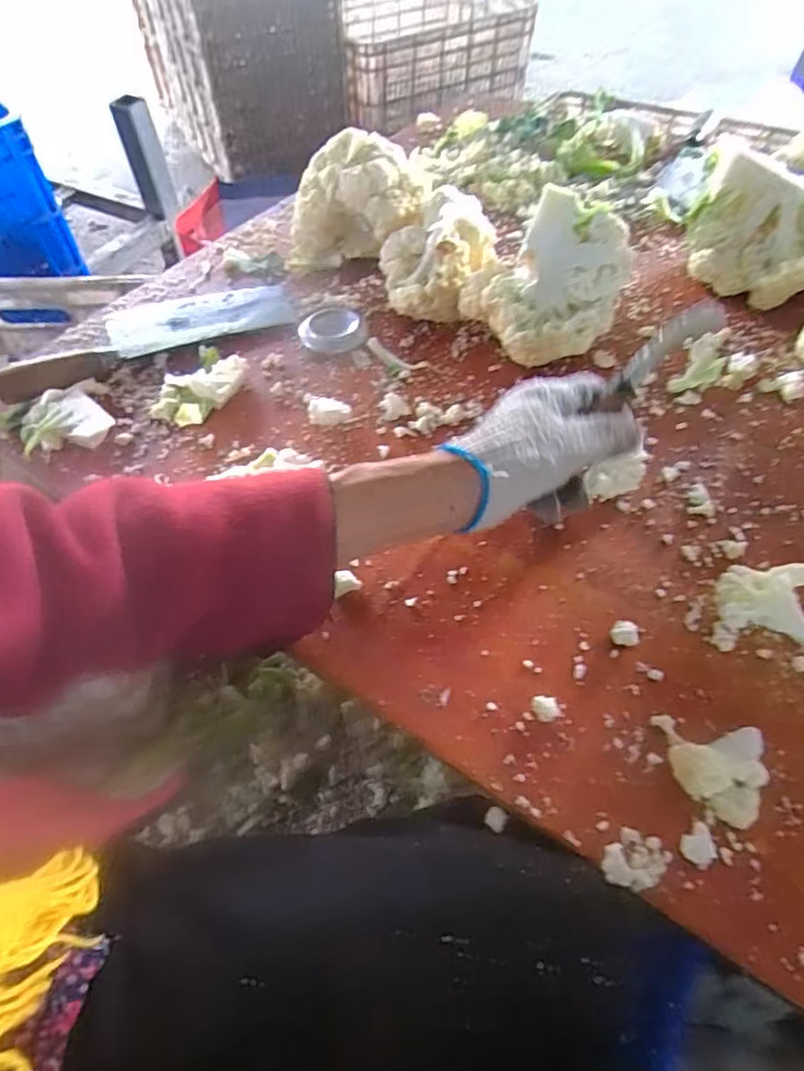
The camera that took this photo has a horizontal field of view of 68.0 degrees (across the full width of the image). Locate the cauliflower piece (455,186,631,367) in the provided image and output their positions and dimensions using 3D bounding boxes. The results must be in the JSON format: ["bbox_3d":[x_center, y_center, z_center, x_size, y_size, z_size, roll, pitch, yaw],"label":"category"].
[{"bbox_3d":[0.130,-0.210,0.505,0.127,0.101,0.099,-30,60,-18],"label":"cauliflower piece"}]

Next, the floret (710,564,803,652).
[{"bbox_3d":[0.222,0.039,0.364,0.060,0.039,0.057,1,55,2],"label":"floret"}]

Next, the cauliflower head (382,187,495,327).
[{"bbox_3d":[0.033,-0.254,0.552,0.102,0.082,0.104,3,55,3],"label":"cauliflower head"}]

